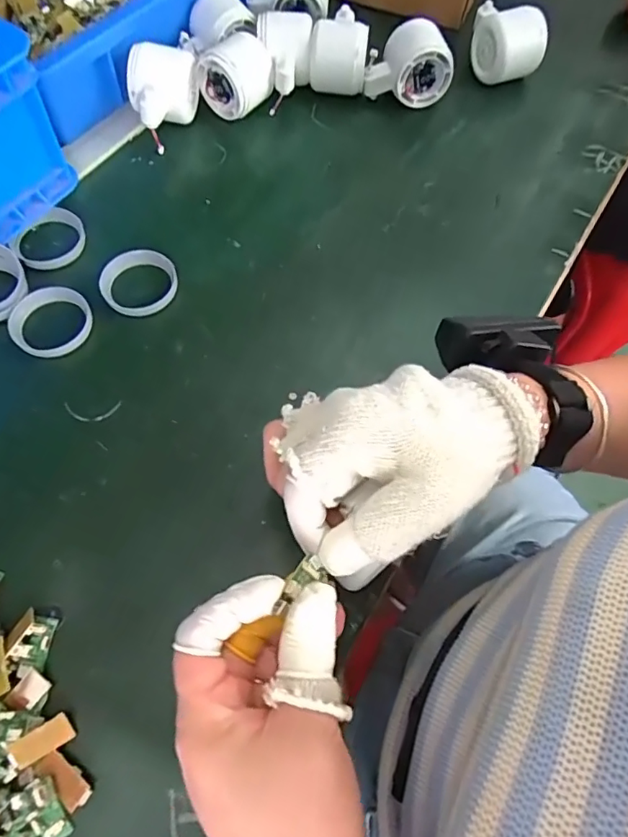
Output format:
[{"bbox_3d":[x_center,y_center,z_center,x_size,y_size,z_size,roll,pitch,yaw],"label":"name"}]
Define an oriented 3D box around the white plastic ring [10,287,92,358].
[{"bbox_3d":[-0.203,-0.076,0.405,0.059,0.008,0.058,1,65,-2],"label":"white plastic ring"}]

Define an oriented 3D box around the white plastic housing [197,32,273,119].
[{"bbox_3d":[-0.071,-0.321,0.495,0.062,0.057,0.053,34,69,13],"label":"white plastic housing"}]

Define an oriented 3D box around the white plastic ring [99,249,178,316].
[{"bbox_3d":[-0.138,-0.108,0.415,0.061,0.016,0.048,-29,70,-14],"label":"white plastic ring"}]

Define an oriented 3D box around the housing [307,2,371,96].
[{"bbox_3d":[0.025,-0.355,0.510,0.053,0.052,0.061,9,65,2],"label":"housing"}]

